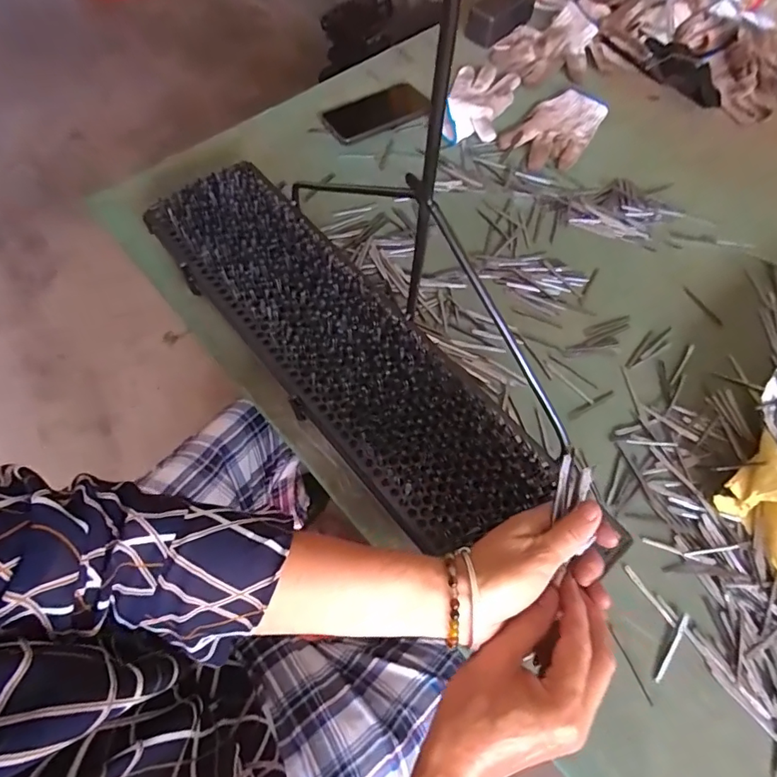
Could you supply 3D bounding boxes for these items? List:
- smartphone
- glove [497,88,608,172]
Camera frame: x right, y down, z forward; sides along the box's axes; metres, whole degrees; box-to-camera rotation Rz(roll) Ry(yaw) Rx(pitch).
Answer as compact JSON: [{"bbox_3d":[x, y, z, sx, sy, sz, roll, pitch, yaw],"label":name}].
[{"bbox_3d":[-0.019,-0.415,0.732,0.151,0.013,0.078,-26,74,-8],"label":"smartphone"},{"bbox_3d":[0.258,-0.397,0.739,0.109,0.015,0.180,36,69,14],"label":"glove"}]

